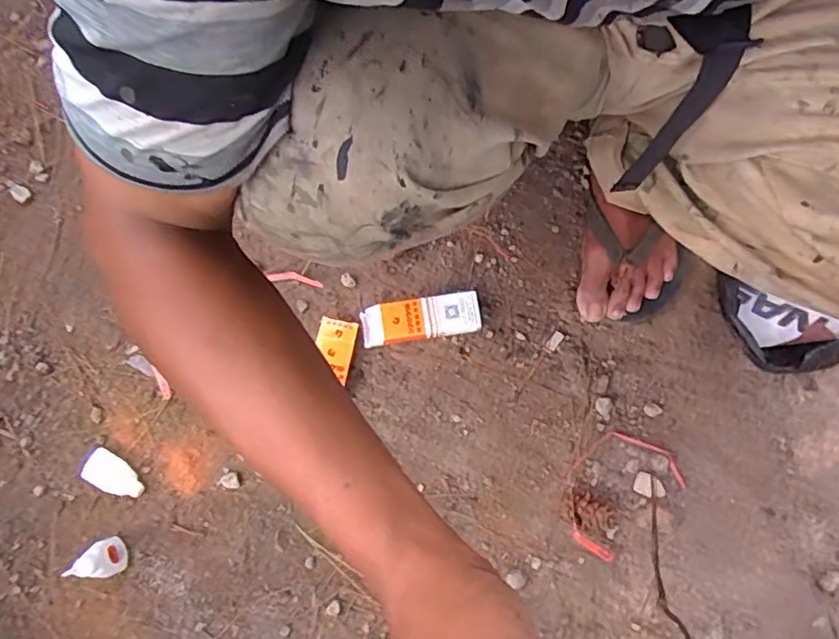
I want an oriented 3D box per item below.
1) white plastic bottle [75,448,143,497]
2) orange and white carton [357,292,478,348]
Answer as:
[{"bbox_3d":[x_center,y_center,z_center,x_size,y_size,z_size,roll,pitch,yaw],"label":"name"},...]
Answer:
[{"bbox_3d":[-0.295,0.150,0.573,0.061,0.019,0.033,32,77,7],"label":"white plastic bottle"},{"bbox_3d":[0.001,0.001,0.624,0.122,0.028,0.042,-10,75,-4],"label":"orange and white carton"}]

